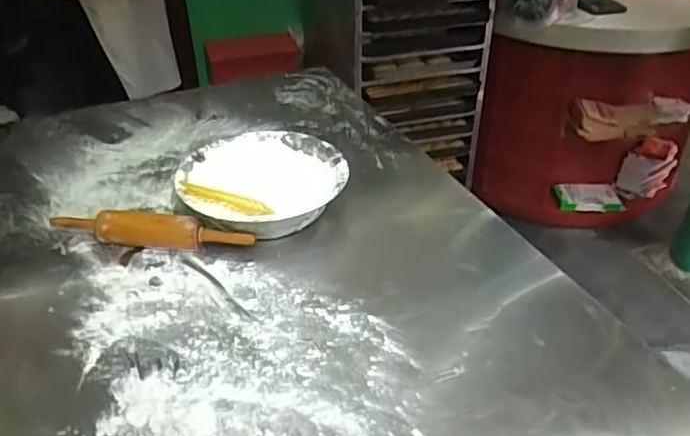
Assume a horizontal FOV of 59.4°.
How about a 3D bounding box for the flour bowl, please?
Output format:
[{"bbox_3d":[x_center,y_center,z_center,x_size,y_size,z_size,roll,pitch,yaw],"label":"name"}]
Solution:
[{"bbox_3d":[-0.143,-0.053,1.052,0.281,0.095,0.263,1,33,0],"label":"flour bowl"}]

